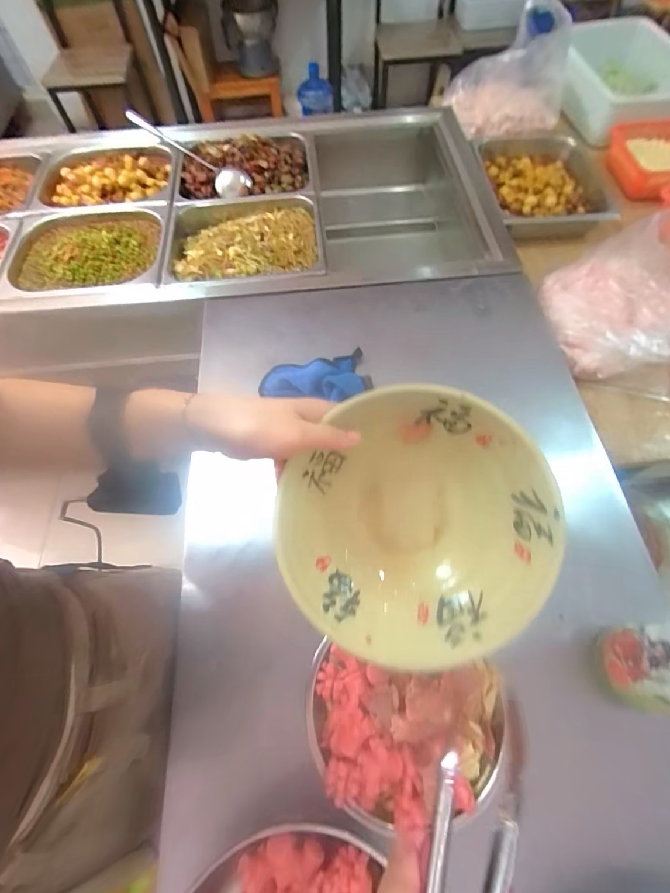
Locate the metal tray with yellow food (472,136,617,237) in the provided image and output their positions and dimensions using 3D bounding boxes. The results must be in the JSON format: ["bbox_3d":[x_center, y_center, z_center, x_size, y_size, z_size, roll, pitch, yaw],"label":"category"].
[{"bbox_3d":[0.489,-0.599,0.909,0.267,0.062,0.318,-3,63,0],"label":"metal tray with yellow food"}]

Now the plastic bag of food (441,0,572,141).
[{"bbox_3d":[0.420,-0.899,0.950,0.249,0.216,0.158,-8,63,-2],"label":"plastic bag of food"}]

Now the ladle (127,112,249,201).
[{"bbox_3d":[-0.347,-0.701,0.935,0.395,0.049,0.073,39,71,19],"label":"ladle"}]

